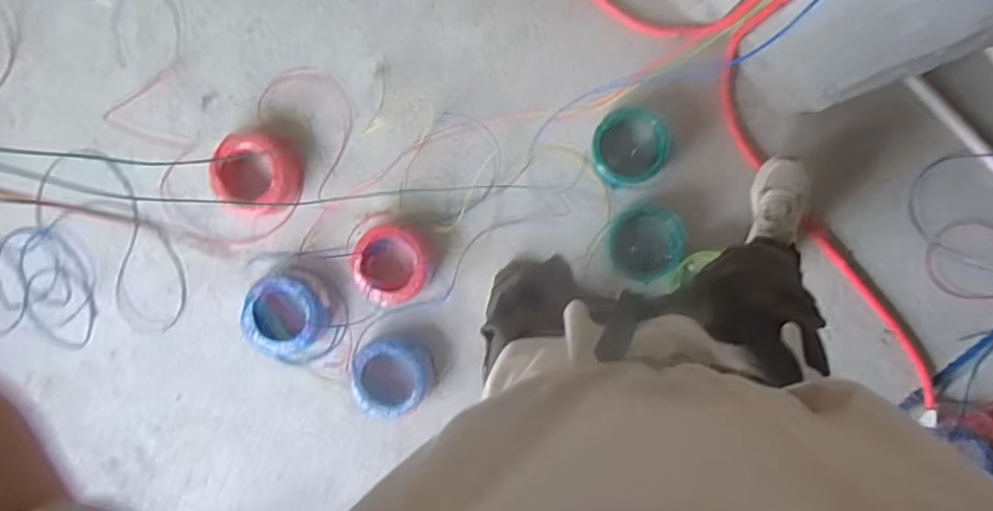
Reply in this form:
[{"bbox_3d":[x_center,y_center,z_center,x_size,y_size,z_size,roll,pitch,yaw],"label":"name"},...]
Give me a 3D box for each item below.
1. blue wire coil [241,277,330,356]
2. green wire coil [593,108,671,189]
[{"bbox_3d":[-0.551,0.159,1.552,0.220,0.077,0.210,1,96,7],"label":"blue wire coil"},{"bbox_3d":[0.314,-0.252,1.368,0.178,0.039,0.173,1,96,7],"label":"green wire coil"}]

